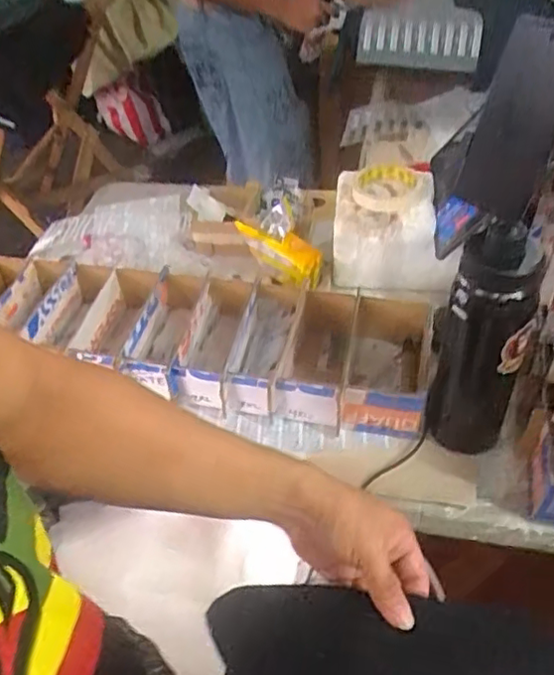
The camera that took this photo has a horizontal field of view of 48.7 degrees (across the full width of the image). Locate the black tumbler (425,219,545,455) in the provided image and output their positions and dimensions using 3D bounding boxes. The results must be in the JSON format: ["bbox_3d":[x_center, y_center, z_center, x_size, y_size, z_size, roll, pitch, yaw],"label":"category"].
[{"bbox_3d":[0.204,0.011,0.612,0.077,0.283,0.083,-3,45,3],"label":"black tumbler"}]

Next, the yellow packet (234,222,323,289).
[{"bbox_3d":[0.005,-0.121,0.866,0.055,0.058,0.131,-35,52,-27],"label":"yellow packet"}]

